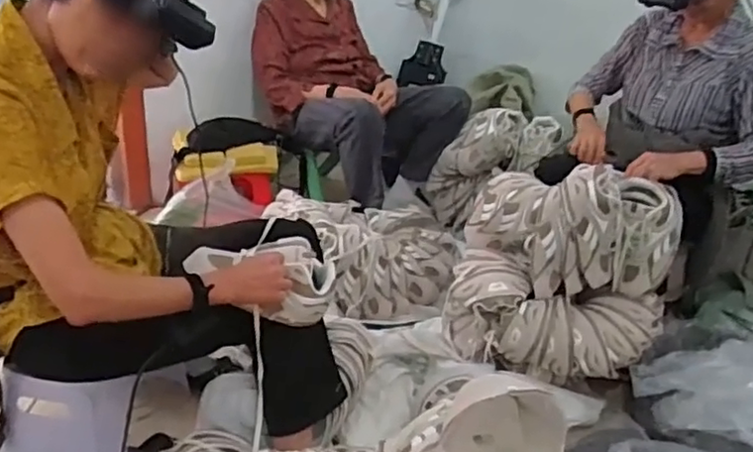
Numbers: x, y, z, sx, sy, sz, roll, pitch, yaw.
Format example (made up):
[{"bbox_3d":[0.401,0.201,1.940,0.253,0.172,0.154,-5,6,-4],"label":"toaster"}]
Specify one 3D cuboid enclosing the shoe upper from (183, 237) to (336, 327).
[{"bbox_3d":[-0.189,0.095,1.056,0.239,0.108,0.120,-1,26,-13],"label":"shoe upper"}]

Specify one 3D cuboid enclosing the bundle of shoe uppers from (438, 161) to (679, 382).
[{"bbox_3d":[0.391,0.097,1.357,0.437,0.400,0.284,16,27,21],"label":"bundle of shoe uppers"}]

